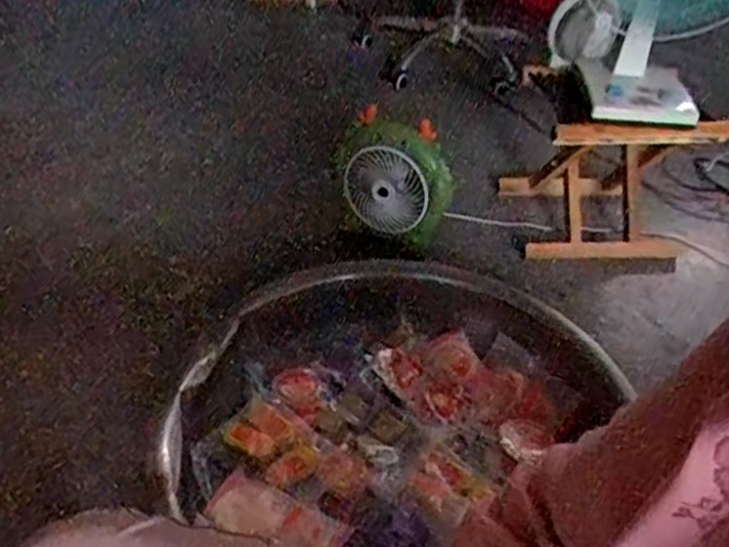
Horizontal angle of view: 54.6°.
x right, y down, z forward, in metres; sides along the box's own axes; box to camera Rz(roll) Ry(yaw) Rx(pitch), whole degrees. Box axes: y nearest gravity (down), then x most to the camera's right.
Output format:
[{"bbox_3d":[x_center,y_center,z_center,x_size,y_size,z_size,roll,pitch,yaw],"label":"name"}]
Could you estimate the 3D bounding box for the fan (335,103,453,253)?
[{"bbox_3d":[0.057,-0.178,1.340,0.218,0.221,0.078,27,45,26],"label":"fan"}]

